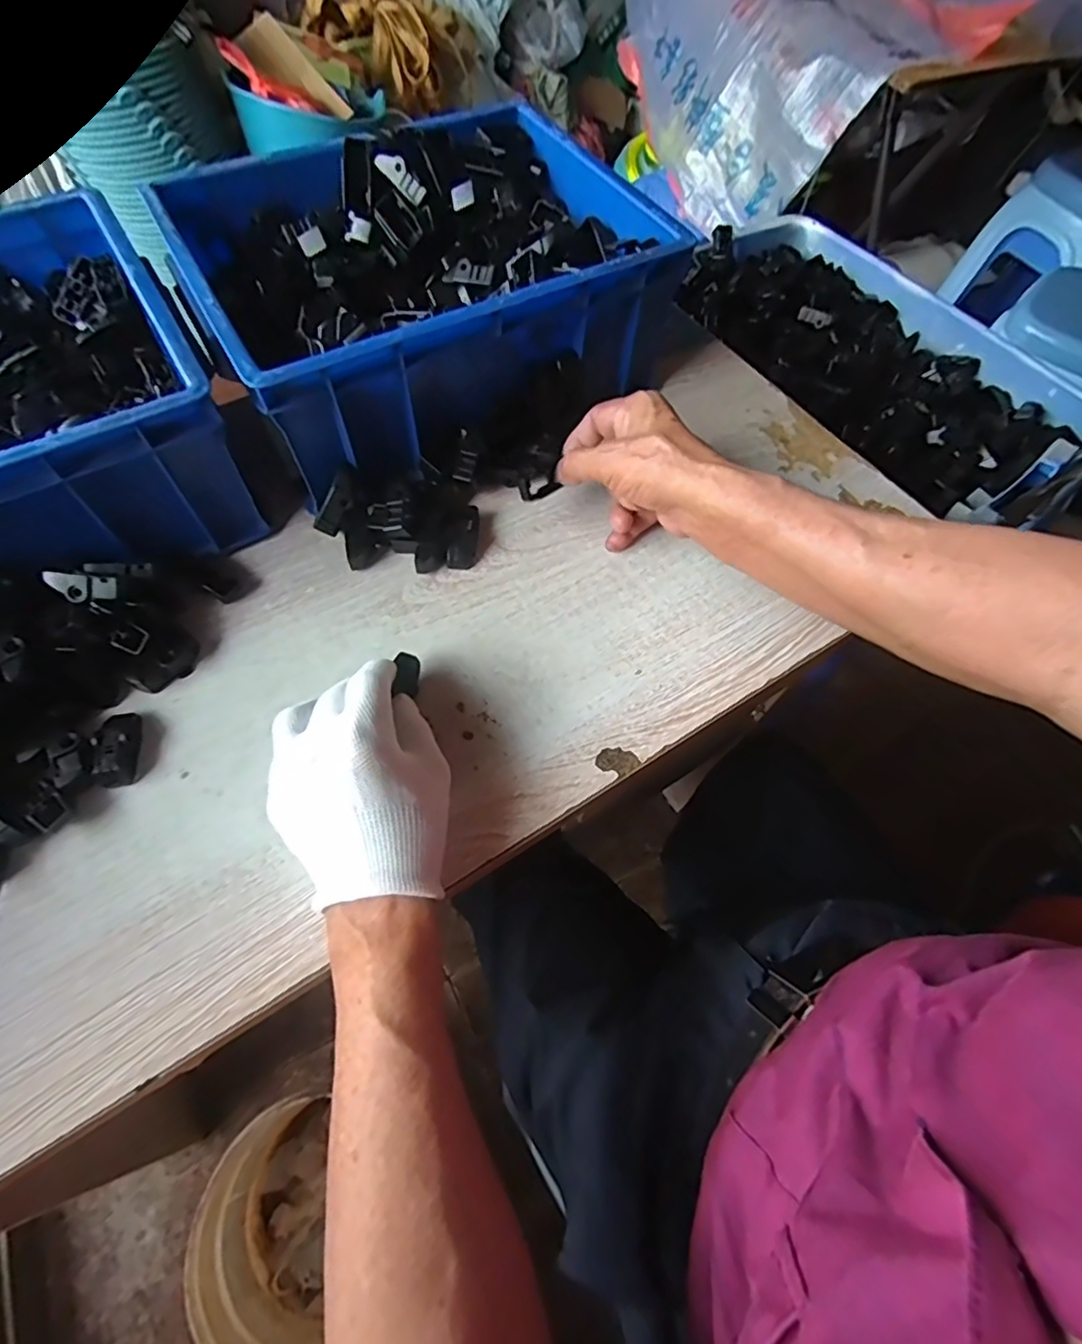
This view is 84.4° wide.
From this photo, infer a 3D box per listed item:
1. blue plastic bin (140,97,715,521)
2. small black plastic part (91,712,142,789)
[{"bbox_3d":[-0.087,-0.313,0.490,0.352,0.109,0.258,-28,67,-16],"label":"blue plastic bin"},{"bbox_3d":[-0.261,0.046,0.368,0.021,0.015,0.046,-14,64,-10],"label":"small black plastic part"}]

